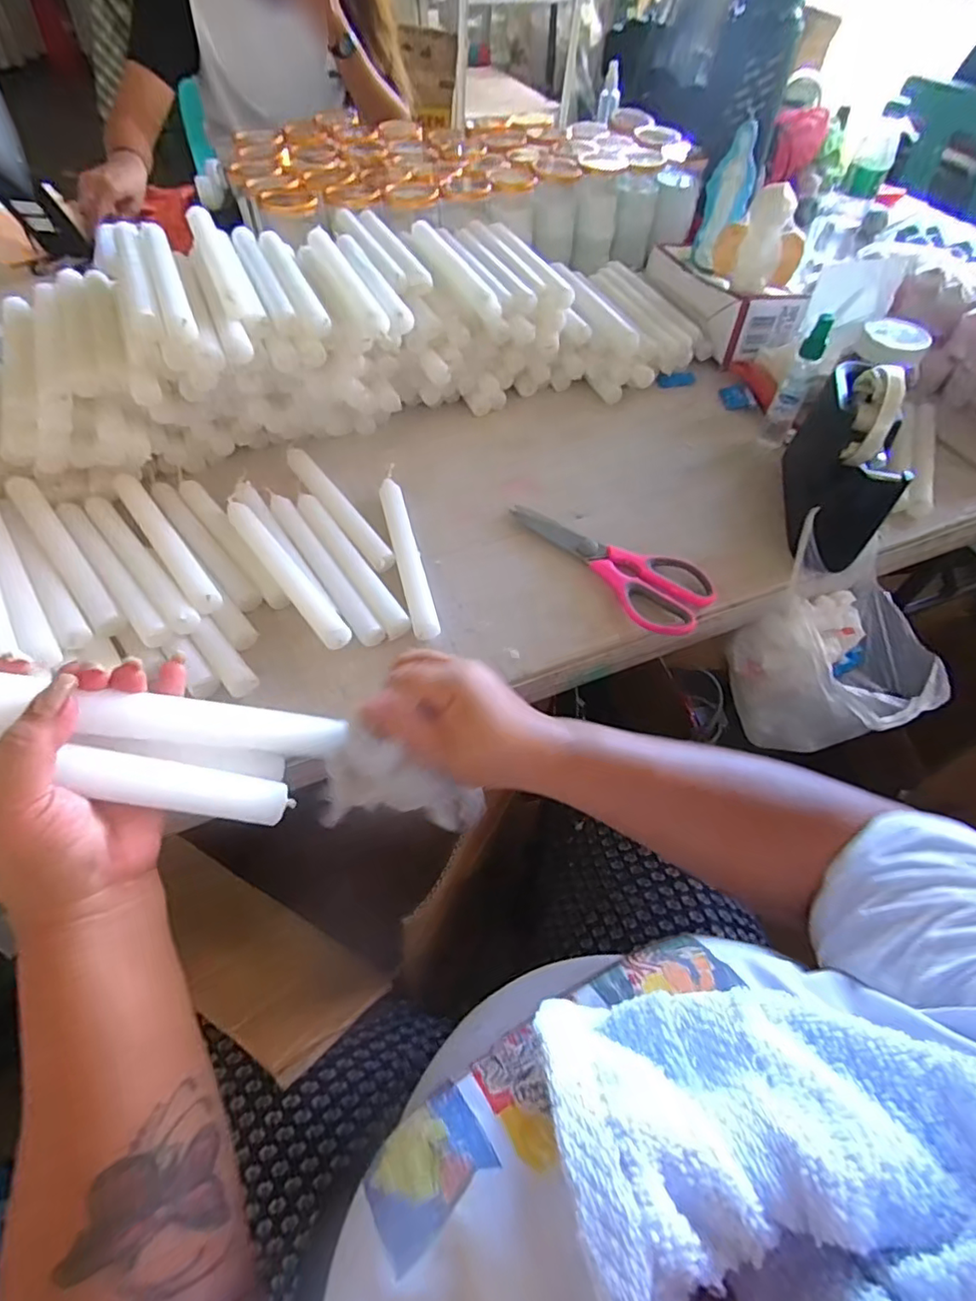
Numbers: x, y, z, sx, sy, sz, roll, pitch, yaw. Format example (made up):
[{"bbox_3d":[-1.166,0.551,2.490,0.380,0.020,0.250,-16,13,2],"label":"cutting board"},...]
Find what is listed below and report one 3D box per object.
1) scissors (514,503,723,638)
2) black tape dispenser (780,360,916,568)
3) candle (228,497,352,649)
[{"bbox_3d":[0.114,-0.091,0.532,0.082,0.016,0.206,-34,62,-23],"label":"scissors"},{"bbox_3d":[0.331,-0.184,0.534,0.061,0.124,0.191,13,55,8],"label":"black tape dispenser"},{"bbox_3d":[-0.176,-0.068,0.491,0.024,0.027,0.203,-32,62,-22],"label":"candle"}]

